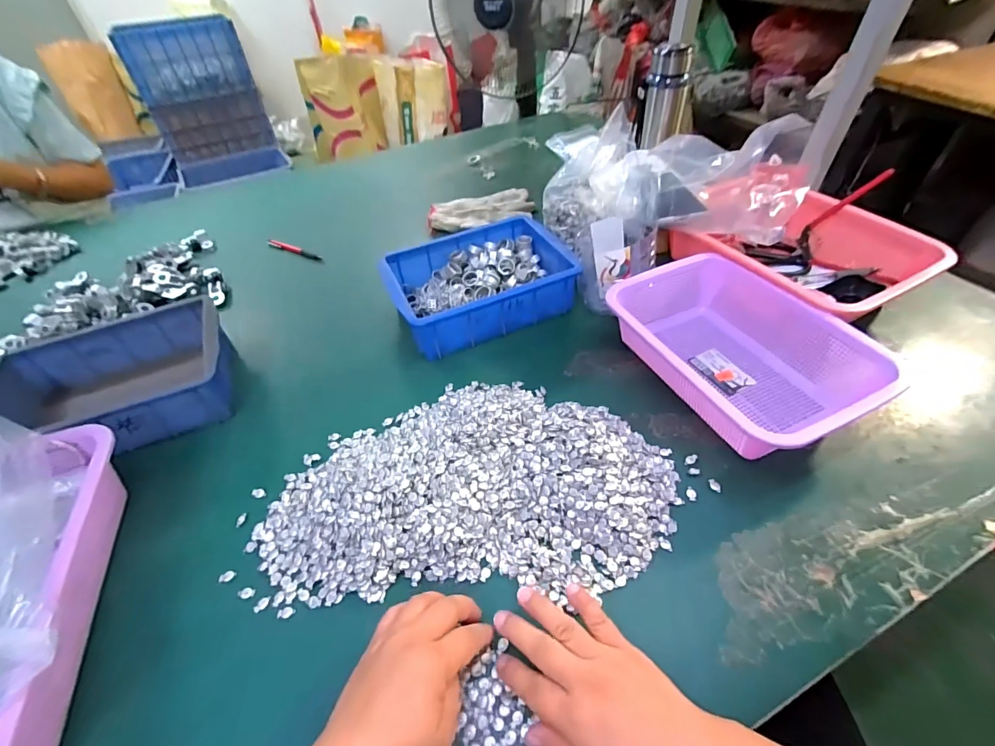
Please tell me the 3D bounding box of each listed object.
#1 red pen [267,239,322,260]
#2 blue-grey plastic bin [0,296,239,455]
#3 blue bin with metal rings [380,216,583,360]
[{"bbox_3d":[-0.365,-0.221,0.773,0.133,0.013,0.014,18,51,22],"label":"red pen"},{"bbox_3d":[-0.444,0.016,0.513,0.233,0.070,0.180,-25,49,-17],"label":"blue-grey plastic bin"},{"bbox_3d":[-0.027,-0.126,0.615,0.236,0.071,0.172,-20,48,-13],"label":"blue bin with metal rings"}]

